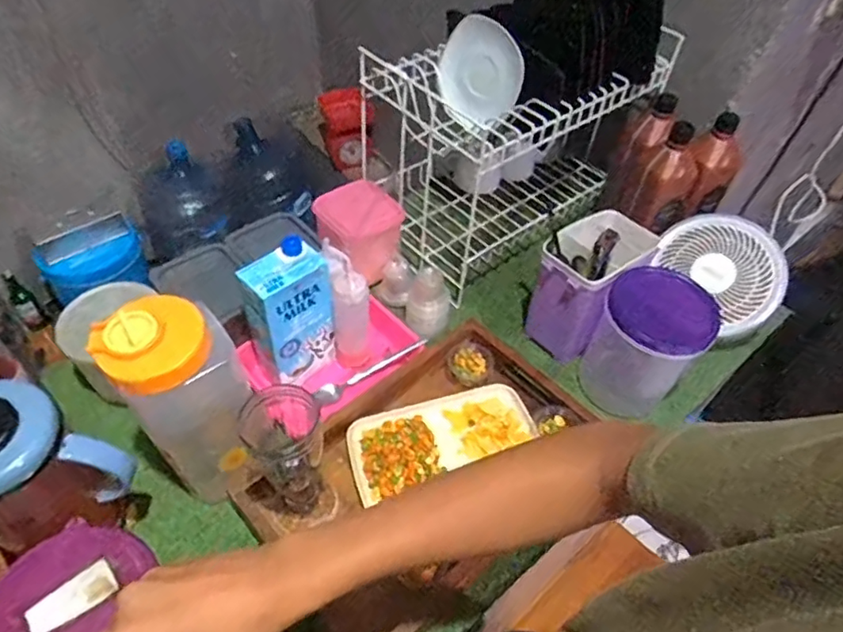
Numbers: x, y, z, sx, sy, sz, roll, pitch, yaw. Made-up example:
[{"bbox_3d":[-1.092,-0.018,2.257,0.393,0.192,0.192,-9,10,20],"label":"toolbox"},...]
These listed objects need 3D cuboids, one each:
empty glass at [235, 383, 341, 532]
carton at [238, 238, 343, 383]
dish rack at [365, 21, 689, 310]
[{"bbox_3d":[-0.139,0.157,0.620,0.074,0.152,0.085,-27,56,-26],"label":"empty glass"},{"bbox_3d":[-0.168,0.001,0.738,0.101,0.197,0.058,-33,59,-29],"label":"carton"},{"bbox_3d":[0.151,-0.288,0.947,0.429,0.288,0.246,-29,57,-27],"label":"dish rack"}]

